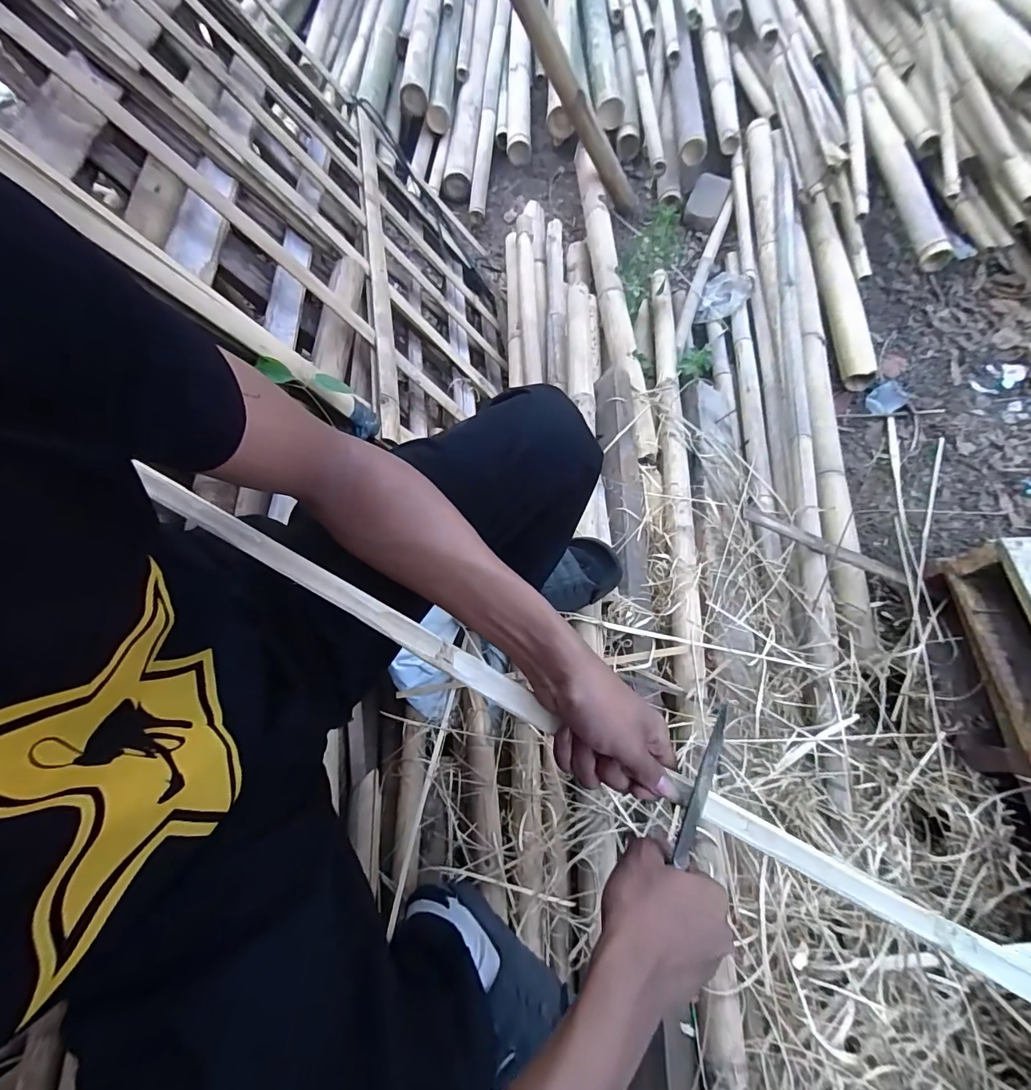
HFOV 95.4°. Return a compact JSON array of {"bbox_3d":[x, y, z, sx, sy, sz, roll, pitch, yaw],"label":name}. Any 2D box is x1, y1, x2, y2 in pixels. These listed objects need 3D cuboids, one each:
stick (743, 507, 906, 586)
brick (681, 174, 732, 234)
[{"bbox_3d":[0.581,0.004,0.867,0.358,0.027,0.030,21,69,-8],"label":"stick"},{"bbox_3d":[0.596,-1.071,1.471,0.106,0.059,0.226,23,71,10],"label":"brick"}]

